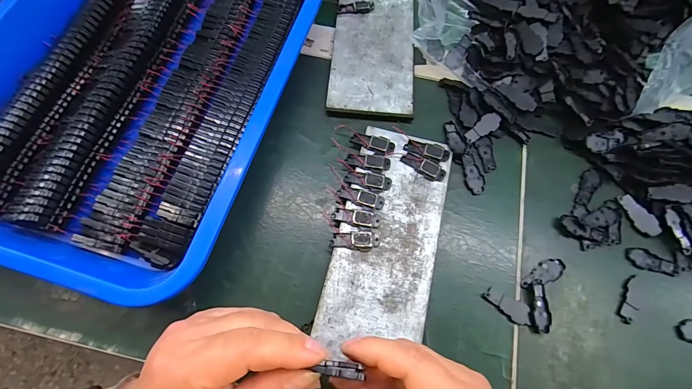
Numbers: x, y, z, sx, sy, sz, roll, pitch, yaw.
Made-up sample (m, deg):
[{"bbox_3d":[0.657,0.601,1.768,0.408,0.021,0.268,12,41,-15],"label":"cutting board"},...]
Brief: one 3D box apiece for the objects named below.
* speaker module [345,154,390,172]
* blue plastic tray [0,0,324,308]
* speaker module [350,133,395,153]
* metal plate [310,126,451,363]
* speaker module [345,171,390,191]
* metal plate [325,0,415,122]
[{"bbox_3d":[0.019,-0.028,0.297,0.037,0.004,0.015,13,70,3],"label":"speaker module"},{"bbox_3d":[-0.180,-0.114,0.308,0.266,0.045,0.370,15,71,4],"label":"blue plastic tray"},{"bbox_3d":[0.024,-0.047,0.307,0.037,0.004,0.015,19,71,6],"label":"speaker module"},{"bbox_3d":[0.035,0.033,0.278,0.077,0.009,0.181,15,68,4],"label":"metal plate"},{"bbox_3d":[0.019,-0.012,0.291,0.039,0.004,0.015,10,70,3],"label":"speaker module"},{"bbox_3d":[0.030,-0.164,0.355,0.079,0.008,0.197,5,67,0],"label":"metal plate"}]

